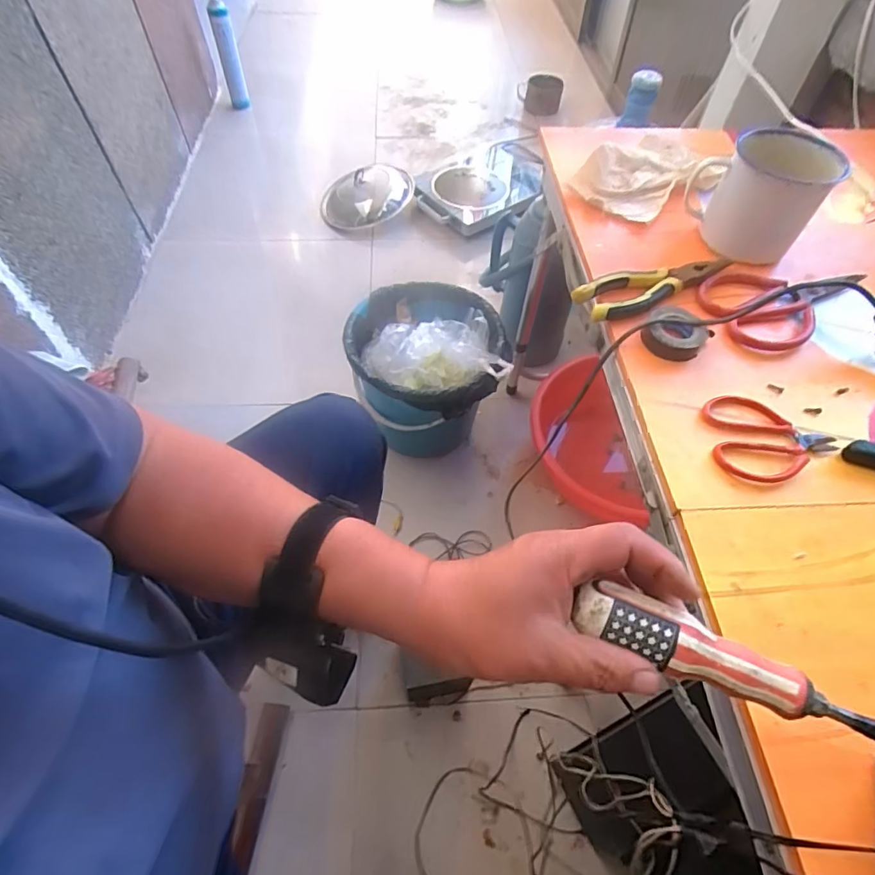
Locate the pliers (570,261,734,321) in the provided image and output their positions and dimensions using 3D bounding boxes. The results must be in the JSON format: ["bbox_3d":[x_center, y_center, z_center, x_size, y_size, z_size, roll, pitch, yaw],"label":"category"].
[{"bbox_3d":[0.219,-0.153,0.508,0.166,0.019,0.050,-21,59,-15],"label":"pliers"}]

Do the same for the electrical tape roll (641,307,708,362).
[{"bbox_3d":[0.222,-0.096,0.468,0.053,0.024,0.045,32,61,18],"label":"electrical tape roll"}]

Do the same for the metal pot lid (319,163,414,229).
[{"bbox_3d":[-0.219,-0.745,1.528,0.289,0.059,0.233,-30,73,0],"label":"metal pot lid"}]

